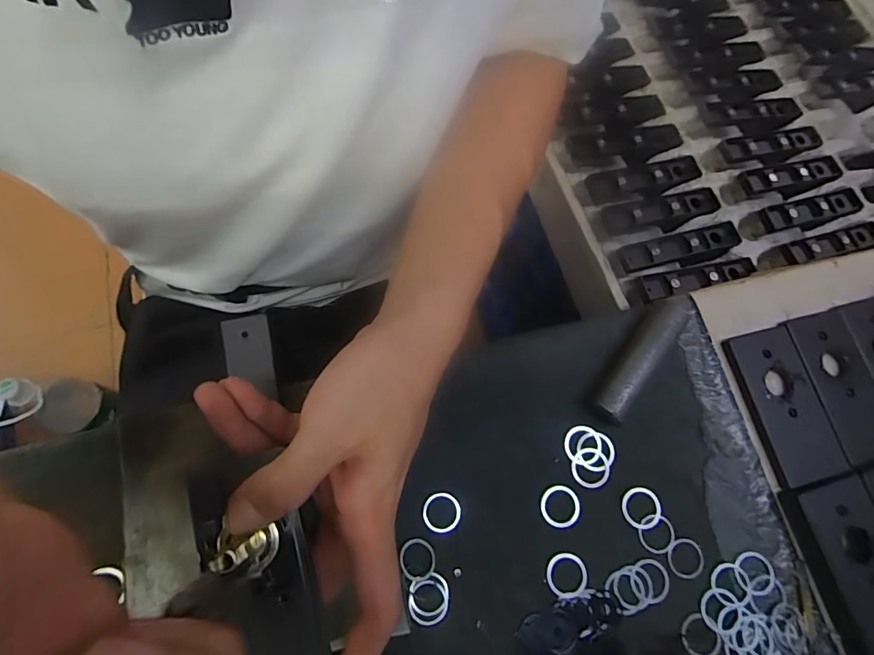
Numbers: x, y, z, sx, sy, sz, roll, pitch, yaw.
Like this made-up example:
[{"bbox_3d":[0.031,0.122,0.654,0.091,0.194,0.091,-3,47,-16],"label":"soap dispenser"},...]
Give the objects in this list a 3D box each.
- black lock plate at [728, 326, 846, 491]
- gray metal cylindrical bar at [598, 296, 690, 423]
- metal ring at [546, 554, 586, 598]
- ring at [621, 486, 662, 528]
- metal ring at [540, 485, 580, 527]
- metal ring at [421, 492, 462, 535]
[{"bbox_3d":[0.245,0.051,0.332,0.046,0.007,0.101,-13,73,-9],"label":"black lock plate"},{"bbox_3d":[0.141,0.021,0.330,0.020,0.027,0.098,36,72,7],"label":"gray metal cylindrical bar"},{"bbox_3d":[0.081,0.155,0.298,0.025,0.004,0.026,2,71,-5],"label":"metal ring"},{"bbox_3d":[0.134,0.118,0.312,0.025,0.004,0.026,2,71,-5],"label":"ring"},{"bbox_3d":[0.080,0.115,0.308,0.025,0.004,0.026,2,71,-5],"label":"metal ring"},{"bbox_3d":[0.003,0.117,0.301,0.024,0.004,0.024,2,71,-5],"label":"metal ring"}]

